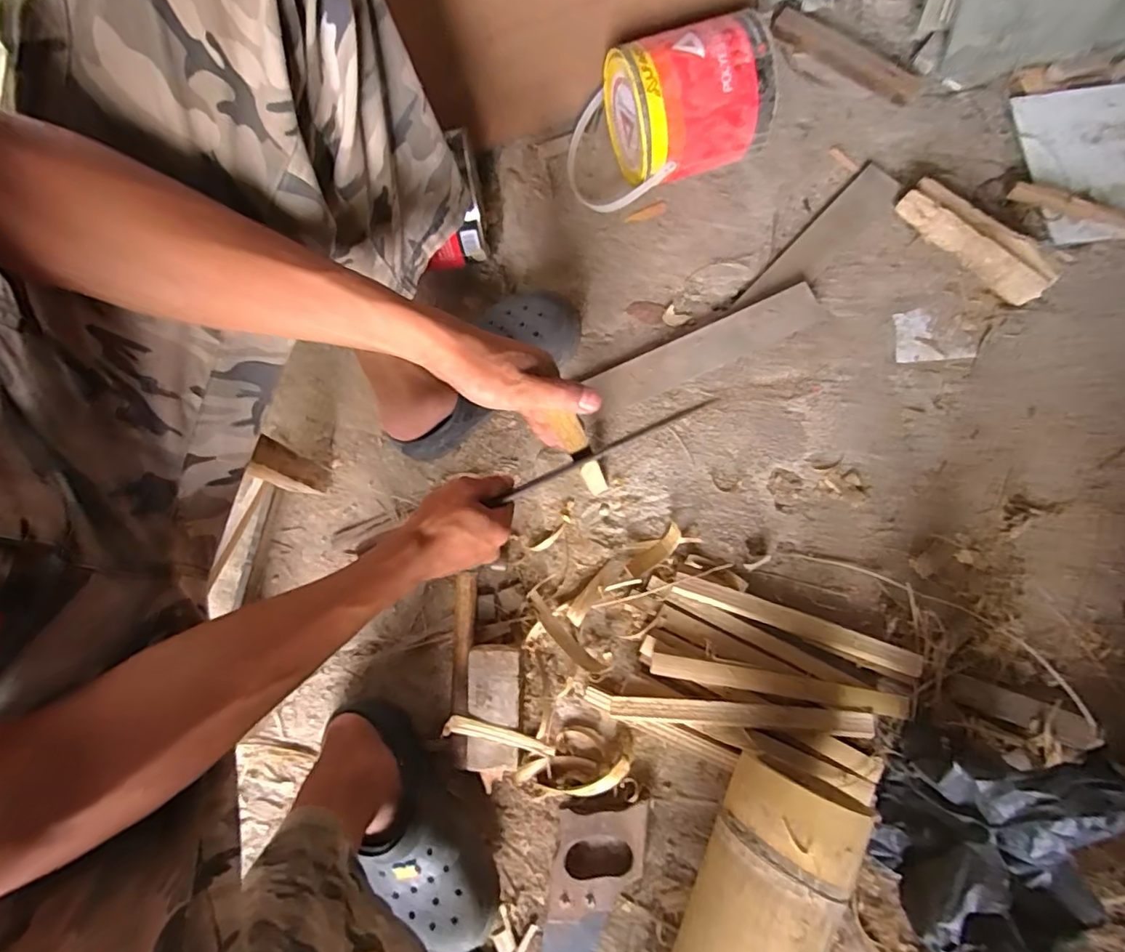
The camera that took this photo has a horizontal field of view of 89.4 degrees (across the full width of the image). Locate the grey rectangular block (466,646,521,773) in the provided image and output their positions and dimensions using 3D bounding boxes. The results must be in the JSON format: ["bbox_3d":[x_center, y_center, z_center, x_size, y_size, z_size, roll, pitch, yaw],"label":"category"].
[{"bbox_3d":[-0.077,0.263,0.644,0.057,0.026,0.133,1,78,2],"label":"grey rectangular block"}]

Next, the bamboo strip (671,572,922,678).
[{"bbox_3d":[0.258,0.164,0.633,0.274,0.012,0.025,19,79,6],"label":"bamboo strip"}]

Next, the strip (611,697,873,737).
[{"bbox_3d":[0.190,0.256,0.605,0.273,0.010,0.028,3,87,0],"label":"strip"}]

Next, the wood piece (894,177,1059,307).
[{"bbox_3d":[0.511,-0.293,0.703,0.045,0.057,0.199,-42,80,-7],"label":"wood piece"}]

